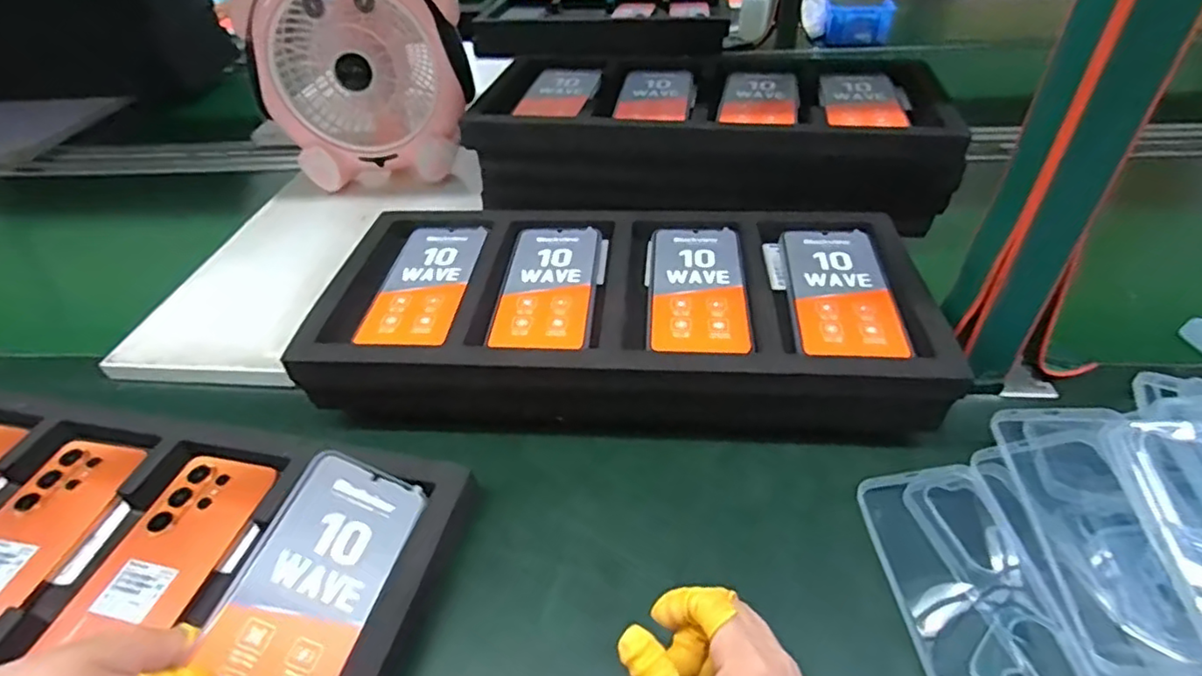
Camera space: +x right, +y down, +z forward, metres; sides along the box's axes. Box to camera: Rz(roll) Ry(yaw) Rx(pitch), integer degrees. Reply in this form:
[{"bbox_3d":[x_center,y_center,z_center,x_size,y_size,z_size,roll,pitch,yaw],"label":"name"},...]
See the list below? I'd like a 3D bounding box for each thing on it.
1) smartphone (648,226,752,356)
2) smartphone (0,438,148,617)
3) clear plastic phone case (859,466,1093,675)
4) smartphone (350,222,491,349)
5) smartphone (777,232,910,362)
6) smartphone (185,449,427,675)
[{"bbox_3d":[0.081,-0.045,0.511,0.074,0.008,0.173,2,40,6],"label":"smartphone"},{"bbox_3d":[-0.409,0.147,0.433,0.076,0.012,0.171,6,41,11],"label":"smartphone"},{"bbox_3d":[0.225,0.157,0.373,0.081,0.011,0.175,-14,40,10],"label":"clear plastic phone case"},{"bbox_3d":[-0.152,-0.050,0.534,0.074,0.008,0.167,1,40,5],"label":"smartphone"},{"bbox_3d":[0.193,-0.041,0.498,0.073,0.012,0.169,2,40,7],"label":"smartphone"},{"bbox_3d":[-0.173,0.151,0.360,0.076,0.004,0.170,28,49,-10],"label":"smartphone"}]

